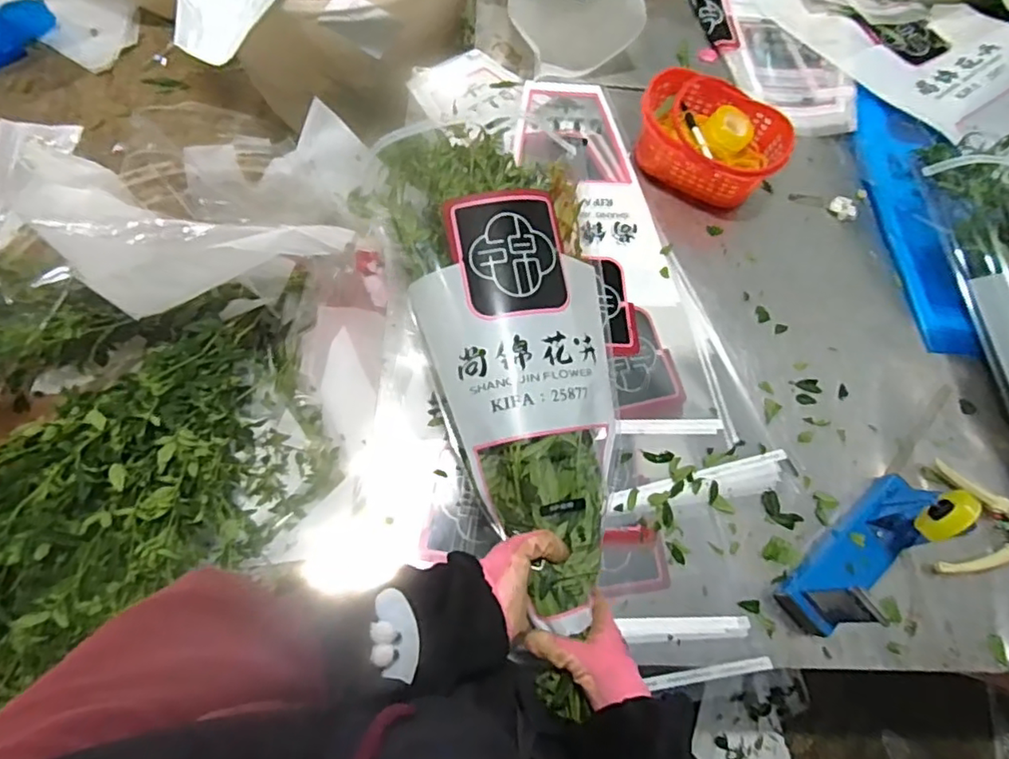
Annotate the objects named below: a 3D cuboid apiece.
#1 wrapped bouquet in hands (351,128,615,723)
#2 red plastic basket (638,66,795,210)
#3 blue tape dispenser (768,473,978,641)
[{"bbox_3d":[0.020,-0.028,0.634,0.221,0.102,0.566,-13,73,-6],"label":"wrapped bouquet in hands"},{"bbox_3d":[0.276,-0.325,0.830,0.198,0.094,0.145,34,71,6],"label":"red plastic basket"},{"bbox_3d":[0.402,0.182,0.636,0.199,0.131,0.064,-40,79,-17],"label":"blue tape dispenser"}]

